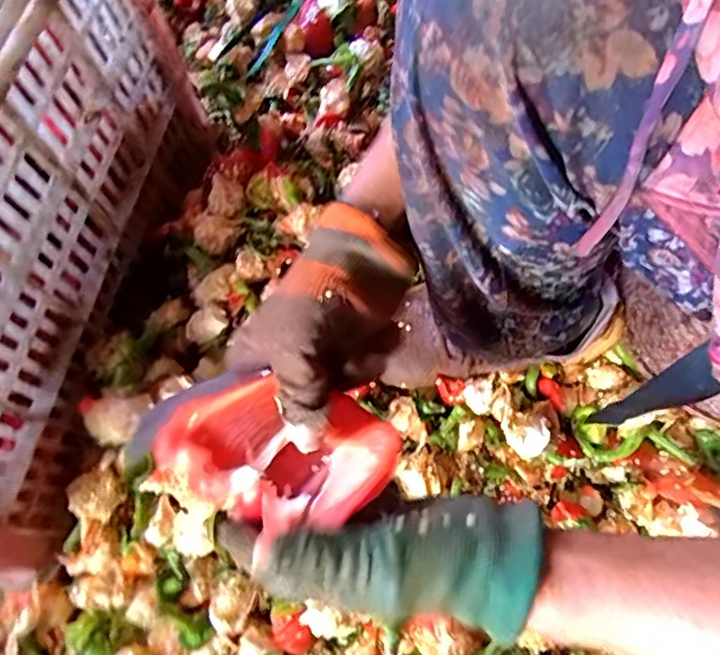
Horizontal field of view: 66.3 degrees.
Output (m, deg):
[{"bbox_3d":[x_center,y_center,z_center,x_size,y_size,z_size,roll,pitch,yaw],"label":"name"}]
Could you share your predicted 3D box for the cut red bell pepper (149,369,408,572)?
[{"bbox_3d":[-0.043,0.067,0.302,0.113,0.062,0.080,29,71,11],"label":"cut red bell pepper"}]

